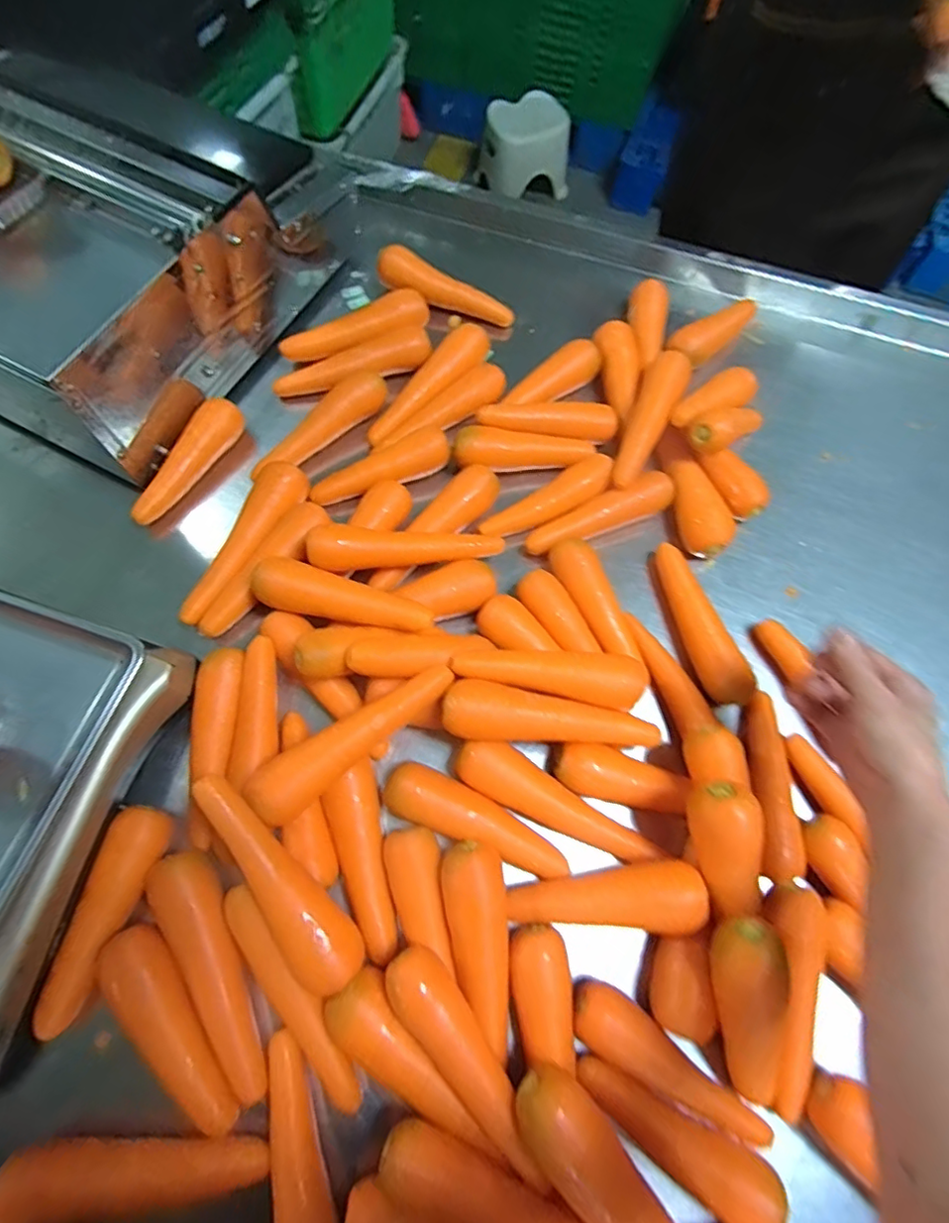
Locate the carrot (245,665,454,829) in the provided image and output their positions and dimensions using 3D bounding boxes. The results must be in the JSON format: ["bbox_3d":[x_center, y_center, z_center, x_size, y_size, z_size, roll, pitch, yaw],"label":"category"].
[{"bbox_3d":[-0.096,0.105,0.473,0.185,0.052,0.045,-35,75,-14],"label":"carrot"}]

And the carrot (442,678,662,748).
[{"bbox_3d":[0.068,0.089,0.481,0.184,0.038,0.047,3,69,-2],"label":"carrot"}]

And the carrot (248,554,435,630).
[{"bbox_3d":[-0.122,-0.008,0.526,0.166,0.039,0.050,18,69,4],"label":"carrot"}]

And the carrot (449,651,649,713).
[{"bbox_3d":[0.065,0.056,0.500,0.169,0.035,0.041,8,69,0],"label":"carrot"}]

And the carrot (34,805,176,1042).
[{"bbox_3d":[-0.288,0.238,0.438,0.038,0.034,0.163,17,69,3],"label":"carrot"}]

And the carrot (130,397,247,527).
[{"bbox_3d":[-0.304,-0.159,0.599,0.035,0.034,0.158,26,70,7],"label":"carrot"}]

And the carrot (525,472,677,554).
[{"bbox_3d":[0.131,-0.104,0.598,0.165,0.035,0.042,-21,70,-10],"label":"carrot"}]

